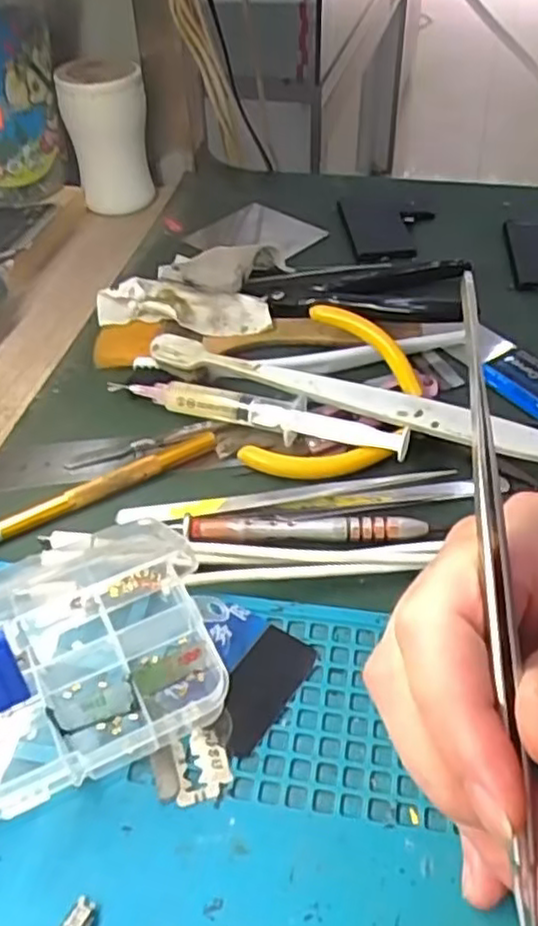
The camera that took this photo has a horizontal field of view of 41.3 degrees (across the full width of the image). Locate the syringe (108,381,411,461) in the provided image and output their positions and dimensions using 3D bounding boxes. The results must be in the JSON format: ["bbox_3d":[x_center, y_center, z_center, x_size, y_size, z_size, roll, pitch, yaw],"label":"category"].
[{"bbox_3d":[-0.007,-0.020,0.316,0.137,0.014,0.017,11,46,14],"label":"syringe"}]

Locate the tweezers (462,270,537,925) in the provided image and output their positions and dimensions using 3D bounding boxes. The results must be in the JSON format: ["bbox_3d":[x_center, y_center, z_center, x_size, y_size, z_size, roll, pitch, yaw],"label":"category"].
[{"bbox_3d":[0.051,0.033,0.159,0.006,0.007,0.151,-3,82,0],"label":"tweezers"}]

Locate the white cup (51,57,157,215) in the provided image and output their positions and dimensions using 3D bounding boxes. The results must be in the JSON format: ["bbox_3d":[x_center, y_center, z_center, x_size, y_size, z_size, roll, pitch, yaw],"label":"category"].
[{"bbox_3d":[-0.103,-0.211,0.467,0.054,0.086,0.046,-12,45,-9],"label":"white cup"}]

